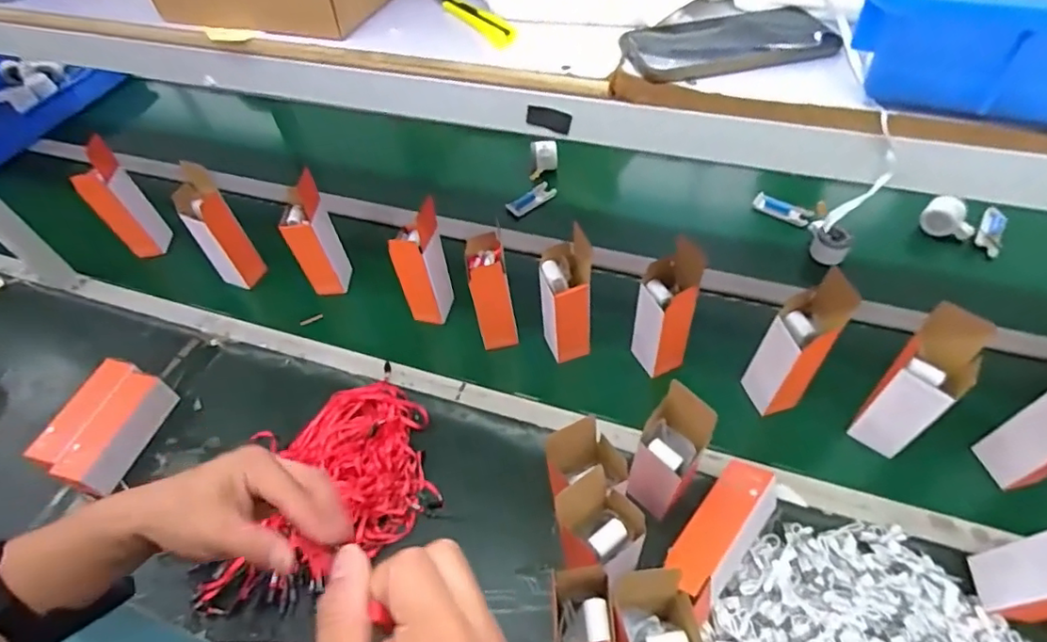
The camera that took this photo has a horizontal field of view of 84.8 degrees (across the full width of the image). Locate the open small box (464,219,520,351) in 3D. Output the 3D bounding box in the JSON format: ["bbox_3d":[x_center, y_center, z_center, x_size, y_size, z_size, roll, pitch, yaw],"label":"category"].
[{"bbox_3d":[-0.051,-0.046,0.923,0.061,0.191,0.089,-10,53,-3],"label":"open small box"}]

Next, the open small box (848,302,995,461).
[{"bbox_3d":[0.500,0.086,0.732,0.075,0.219,0.076,36,63,28],"label":"open small box"}]

